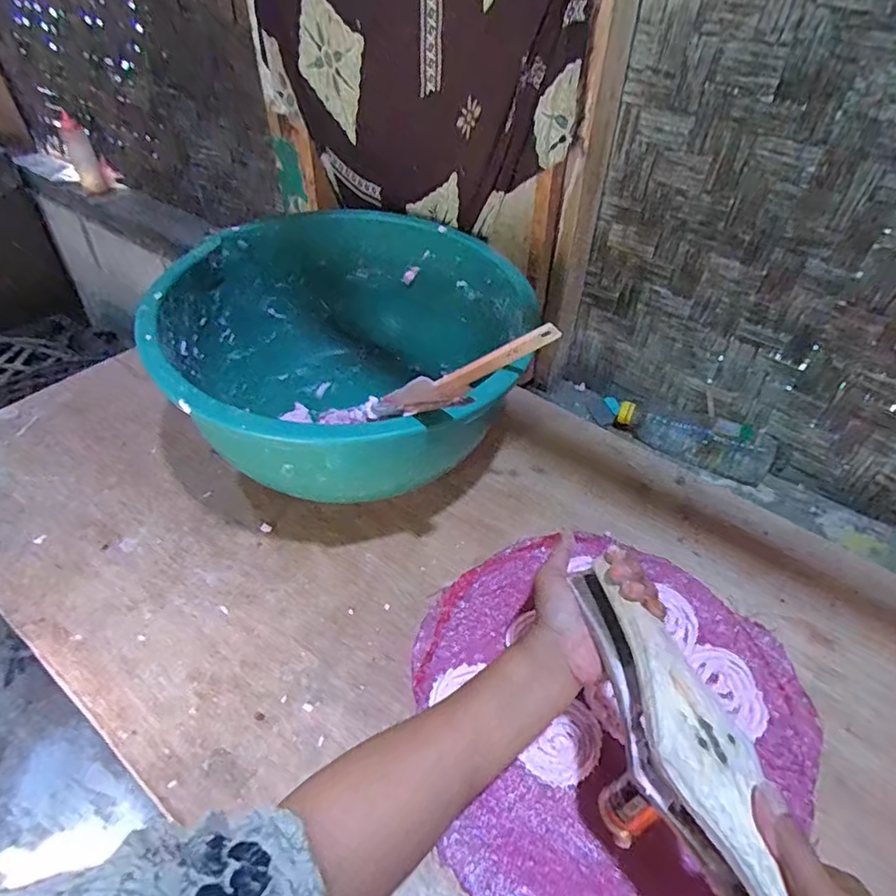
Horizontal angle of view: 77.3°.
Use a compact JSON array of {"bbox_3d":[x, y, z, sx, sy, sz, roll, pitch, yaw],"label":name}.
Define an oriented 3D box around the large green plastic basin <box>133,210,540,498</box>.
[{"bbox_3d":[-0.118,-0.109,0.716,0.393,0.213,0.460,-27,51,-26],"label":"large green plastic basin"}]

